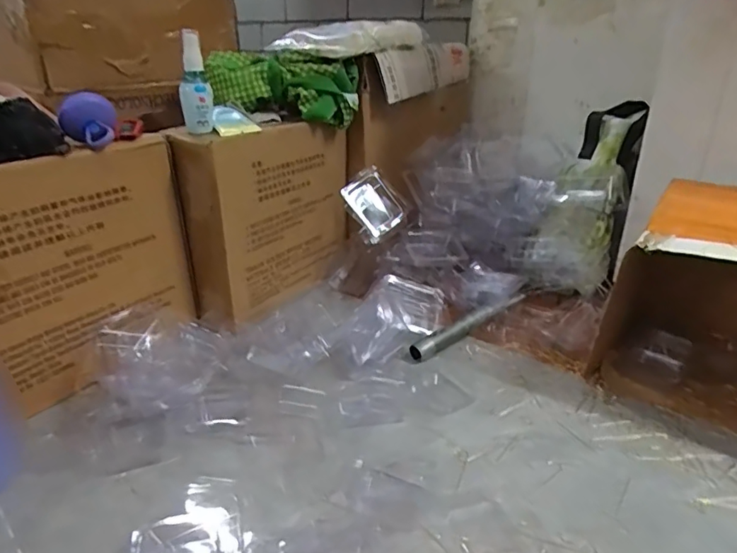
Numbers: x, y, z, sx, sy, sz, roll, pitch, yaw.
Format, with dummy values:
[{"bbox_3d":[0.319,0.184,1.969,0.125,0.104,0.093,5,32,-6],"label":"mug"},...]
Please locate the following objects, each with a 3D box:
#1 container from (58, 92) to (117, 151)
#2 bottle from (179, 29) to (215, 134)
[{"bbox_3d":[-0.315,-0.177,0.585,0.057,0.053,0.070,-12,28,-25],"label":"container"},{"bbox_3d":[-0.217,-0.241,0.652,0.039,0.118,0.041,-7,26,-16],"label":"bottle"}]

